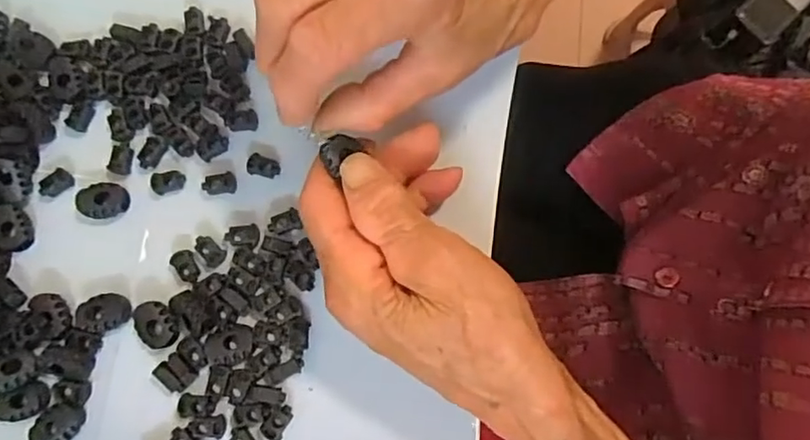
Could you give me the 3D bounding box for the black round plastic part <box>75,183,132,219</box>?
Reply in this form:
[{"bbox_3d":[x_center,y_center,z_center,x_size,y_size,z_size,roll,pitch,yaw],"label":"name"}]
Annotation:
[{"bbox_3d":[-0.142,-0.009,0.277,0.022,0.007,0.016,-18,80,-2],"label":"black round plastic part"}]

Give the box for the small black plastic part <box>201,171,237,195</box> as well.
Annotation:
[{"bbox_3d":[-0.088,-0.018,0.279,0.016,0.007,0.010,-4,80,0],"label":"small black plastic part"}]

